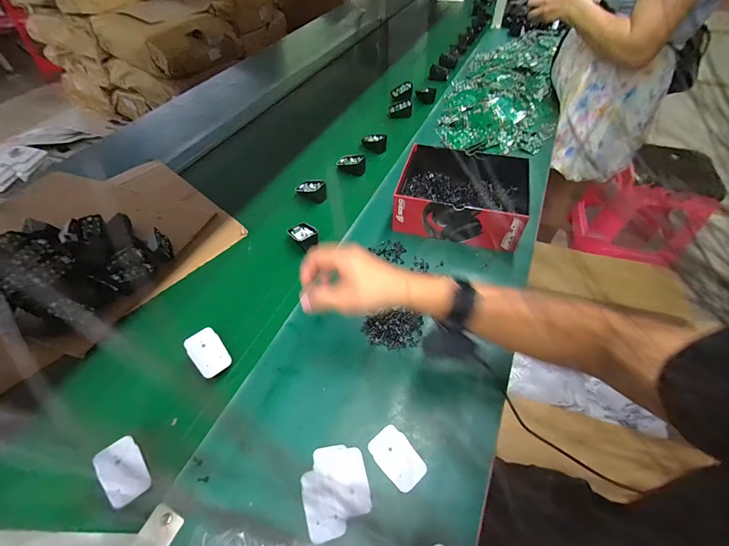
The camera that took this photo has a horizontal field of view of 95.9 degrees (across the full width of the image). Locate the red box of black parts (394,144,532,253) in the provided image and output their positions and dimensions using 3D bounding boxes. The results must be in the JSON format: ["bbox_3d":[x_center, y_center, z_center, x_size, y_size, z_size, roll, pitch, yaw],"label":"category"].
[{"bbox_3d":[0.200,-0.158,0.675,0.234,0.094,0.212,15,53,14],"label":"red box of black parts"}]

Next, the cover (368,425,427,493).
[{"bbox_3d":[0.041,0.228,0.408,0.045,0.007,0.069,-35,58,-23],"label":"cover"}]

